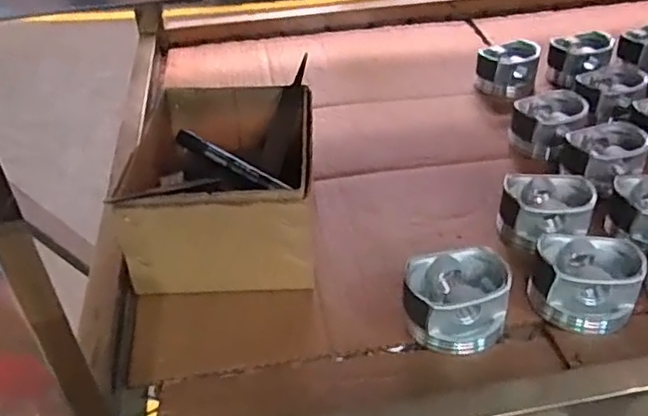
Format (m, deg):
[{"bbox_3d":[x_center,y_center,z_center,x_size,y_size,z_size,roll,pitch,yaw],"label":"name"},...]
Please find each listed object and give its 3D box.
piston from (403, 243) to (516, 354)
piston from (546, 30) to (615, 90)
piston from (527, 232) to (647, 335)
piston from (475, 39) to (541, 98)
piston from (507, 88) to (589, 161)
[{"bbox_3d":[0.098,0.068,0.464,0.073,0.053,0.060,-1,37,4],"label":"piston"},{"bbox_3d":[0.328,-0.193,0.801,0.072,0.051,0.072,-3,37,2],"label":"piston"},{"bbox_3d":[0.199,0.057,0.476,0.074,0.051,0.062,8,39,16],"label":"piston"},{"bbox_3d":[0.236,-0.181,0.798,0.073,0.052,0.073,8,39,16],"label":"piston"},{"bbox_3d":[0.244,-0.092,0.677,0.077,0.047,0.071,11,40,20],"label":"piston"}]

